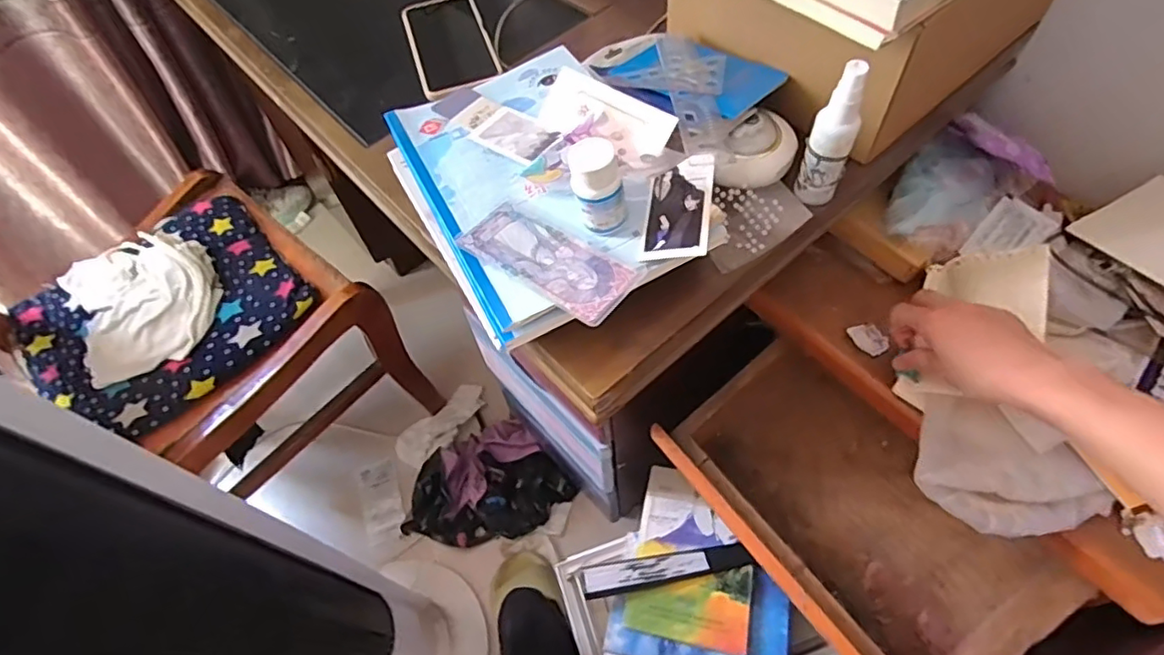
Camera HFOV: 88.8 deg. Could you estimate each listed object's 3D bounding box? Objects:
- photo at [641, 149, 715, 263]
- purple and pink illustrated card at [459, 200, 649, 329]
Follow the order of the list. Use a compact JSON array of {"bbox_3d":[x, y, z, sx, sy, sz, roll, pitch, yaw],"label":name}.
[{"bbox_3d":[0.066,-0.085,0.418,0.046,0.009,0.082,-3,60,25],"label":"photo"},{"bbox_3d":[-0.025,-0.050,0.418,0.130,0.006,0.054,34,66,23],"label":"purple and pink illustrated card"}]

